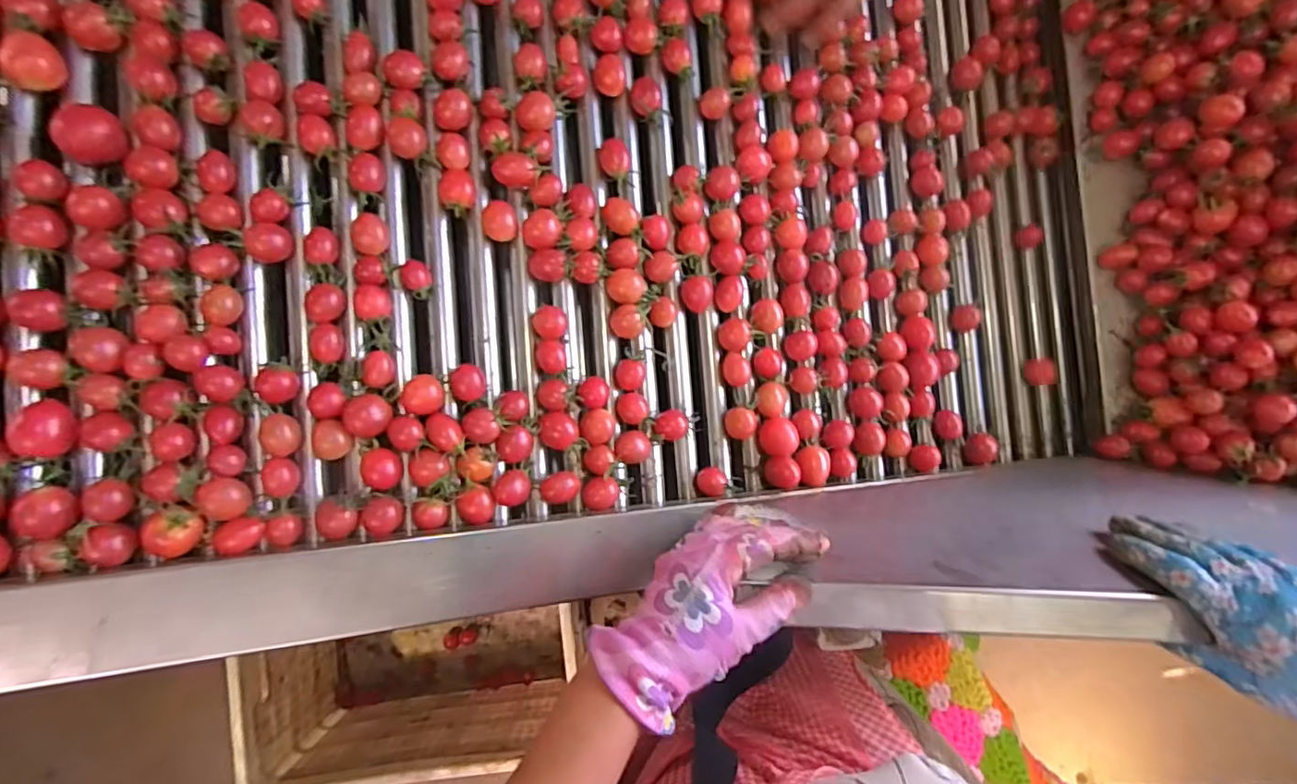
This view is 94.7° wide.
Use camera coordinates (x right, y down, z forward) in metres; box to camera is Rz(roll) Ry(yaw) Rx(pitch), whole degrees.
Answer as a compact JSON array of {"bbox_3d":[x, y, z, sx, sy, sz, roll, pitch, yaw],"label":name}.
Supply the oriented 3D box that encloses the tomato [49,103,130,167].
[{"bbox_3d":[-0.361,-0.166,0.384,0.032,0.029,0.037,20,92,6],"label":"tomato"}]

